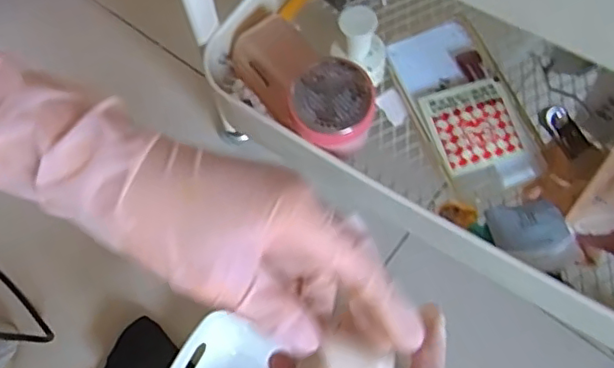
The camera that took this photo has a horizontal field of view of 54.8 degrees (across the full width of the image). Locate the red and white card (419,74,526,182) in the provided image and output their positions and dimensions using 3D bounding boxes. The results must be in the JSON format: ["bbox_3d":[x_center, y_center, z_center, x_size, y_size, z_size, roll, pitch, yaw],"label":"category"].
[{"bbox_3d":[0.121,-0.042,0.431,0.061,0.009,0.065,-16,67,-6],"label":"red and white card"}]

